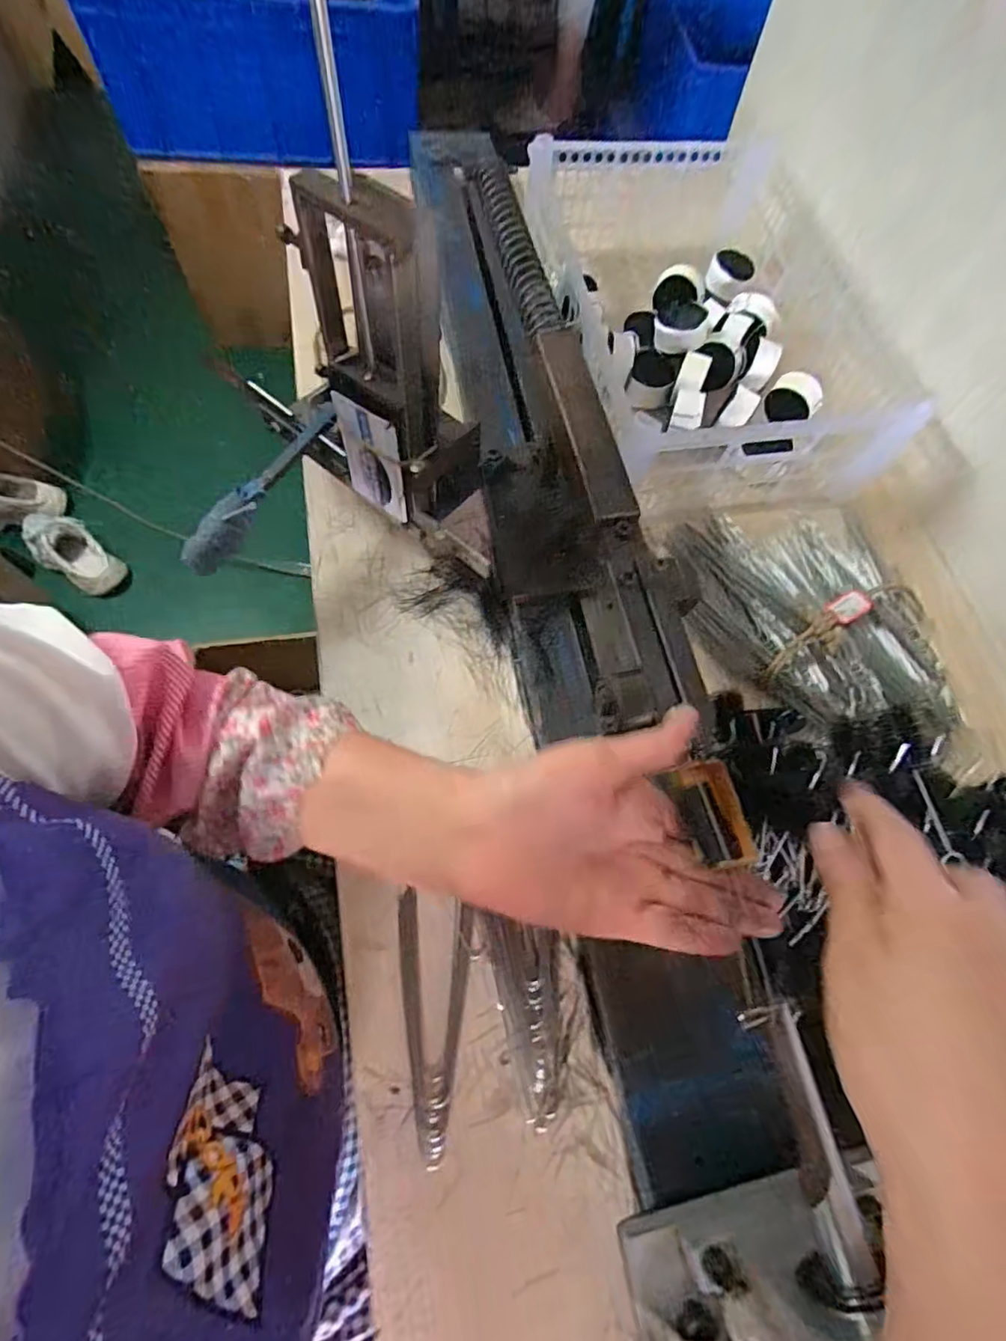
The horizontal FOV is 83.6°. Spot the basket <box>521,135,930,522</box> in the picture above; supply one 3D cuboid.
[{"bbox_3d":[0.203,-0.352,0.568,0.290,0.113,0.384,-10,68,-9],"label":"basket"}]

